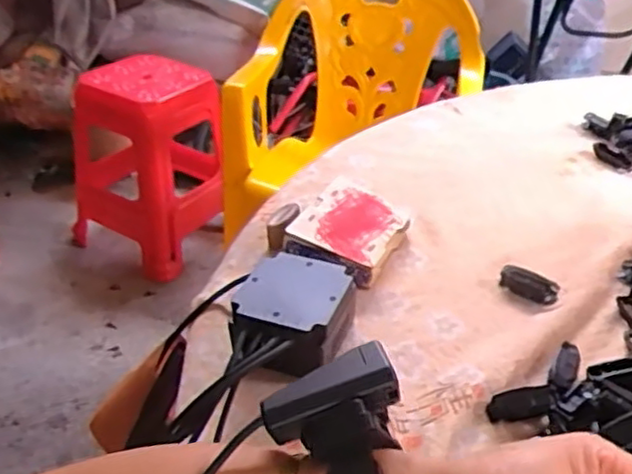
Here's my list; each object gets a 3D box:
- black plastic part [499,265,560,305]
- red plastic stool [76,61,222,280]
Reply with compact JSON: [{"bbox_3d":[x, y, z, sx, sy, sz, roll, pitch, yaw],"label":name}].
[{"bbox_3d":[0.181,0.040,0.566,0.019,0.014,0.051,-30,44,-35],"label":"black plastic part"},{"bbox_3d":[-0.449,-0.218,1.875,0.391,0.486,0.380,19,39,26],"label":"red plastic stool"}]

